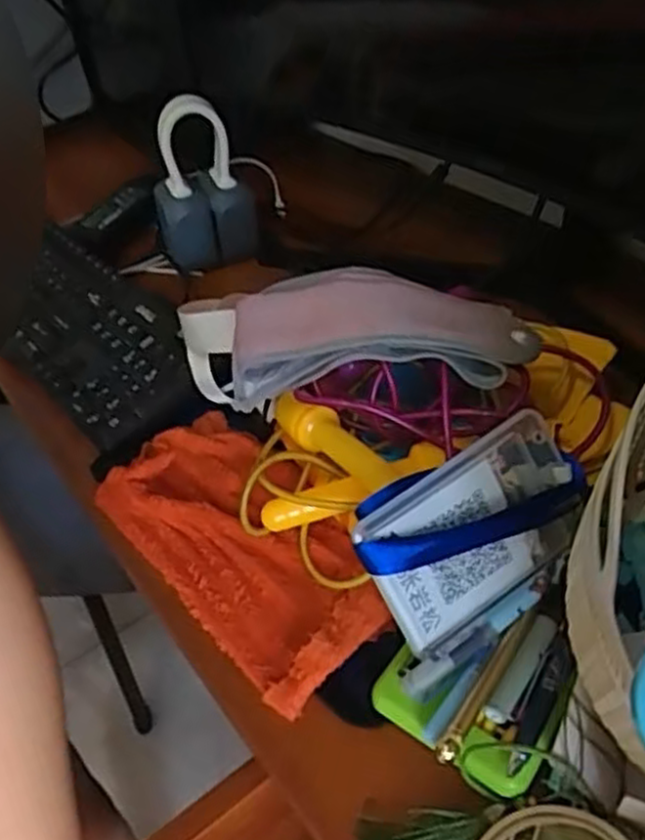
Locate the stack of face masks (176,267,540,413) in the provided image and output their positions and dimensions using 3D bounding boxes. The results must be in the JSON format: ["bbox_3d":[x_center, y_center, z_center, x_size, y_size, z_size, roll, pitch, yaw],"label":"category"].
[{"bbox_3d":[-0.004,-0.054,0.519,0.283,0.098,0.121,10,49,36],"label":"stack of face masks"}]

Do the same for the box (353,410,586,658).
[{"bbox_3d":[0.088,0.058,0.409,0.133,0.082,0.019,-33,12,-16],"label":"box"}]

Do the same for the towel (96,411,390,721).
[{"bbox_3d":[-0.057,0.074,0.505,0.119,0.033,0.249,-33,48,-24],"label":"towel"}]

